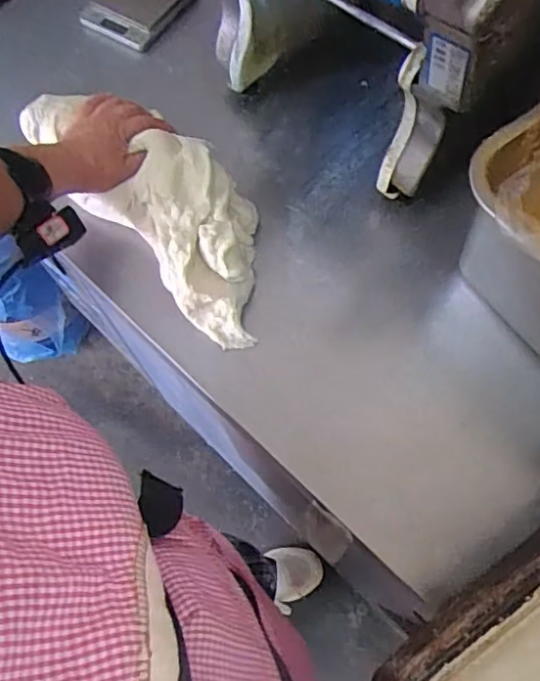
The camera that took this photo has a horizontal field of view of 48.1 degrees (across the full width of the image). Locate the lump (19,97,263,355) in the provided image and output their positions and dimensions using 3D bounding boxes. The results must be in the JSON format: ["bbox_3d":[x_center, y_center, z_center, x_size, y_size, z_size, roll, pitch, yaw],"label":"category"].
[{"bbox_3d":[-0.112,-0.153,0.619,0.122,0.068,0.342,-38,76,-15],"label":"lump"}]

